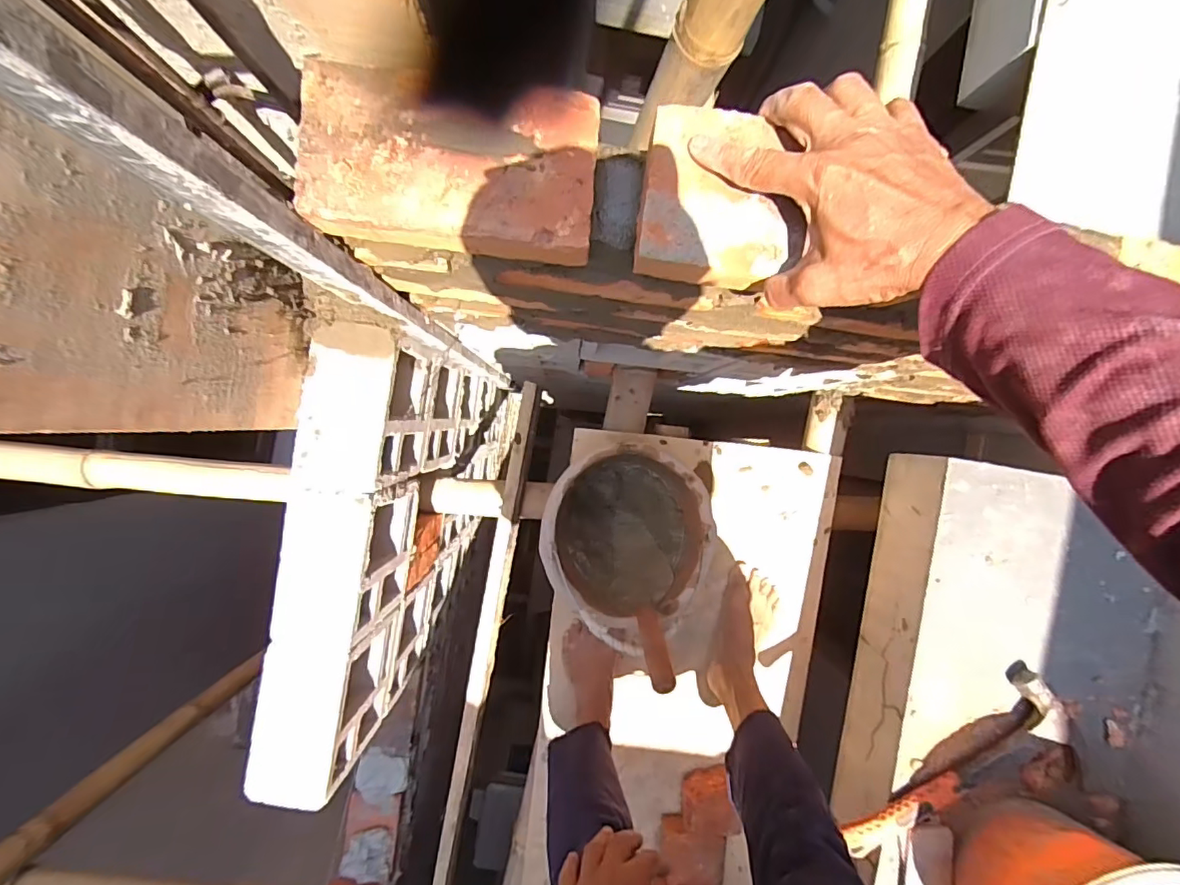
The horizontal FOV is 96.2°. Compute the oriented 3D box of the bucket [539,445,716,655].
[{"bbox_3d":[0.052,0.130,0.793,0.240,0.177,0.234,0,92,-2],"label":"bucket"}]

